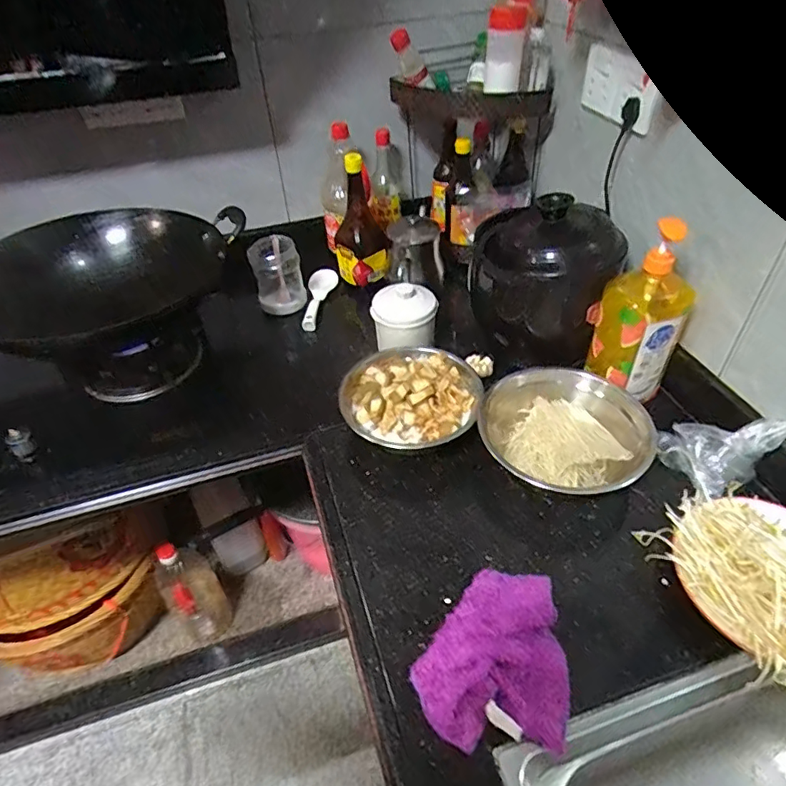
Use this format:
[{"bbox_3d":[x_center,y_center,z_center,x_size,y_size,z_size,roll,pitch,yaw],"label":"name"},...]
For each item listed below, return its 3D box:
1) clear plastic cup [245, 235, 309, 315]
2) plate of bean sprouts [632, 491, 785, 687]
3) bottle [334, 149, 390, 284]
[{"bbox_3d":[-0.238,-0.245,1.096,0.102,0.134,0.114,-15,45,-11],"label":"clear plastic cup"},{"bbox_3d":[0.419,0.204,0.602,0.178,0.086,0.214,-14,45,-10],"label":"plate of bean sprouts"},{"bbox_3d":[-0.071,-0.346,1.075,0.105,0.236,0.100,-8,44,-4],"label":"bottle"}]

